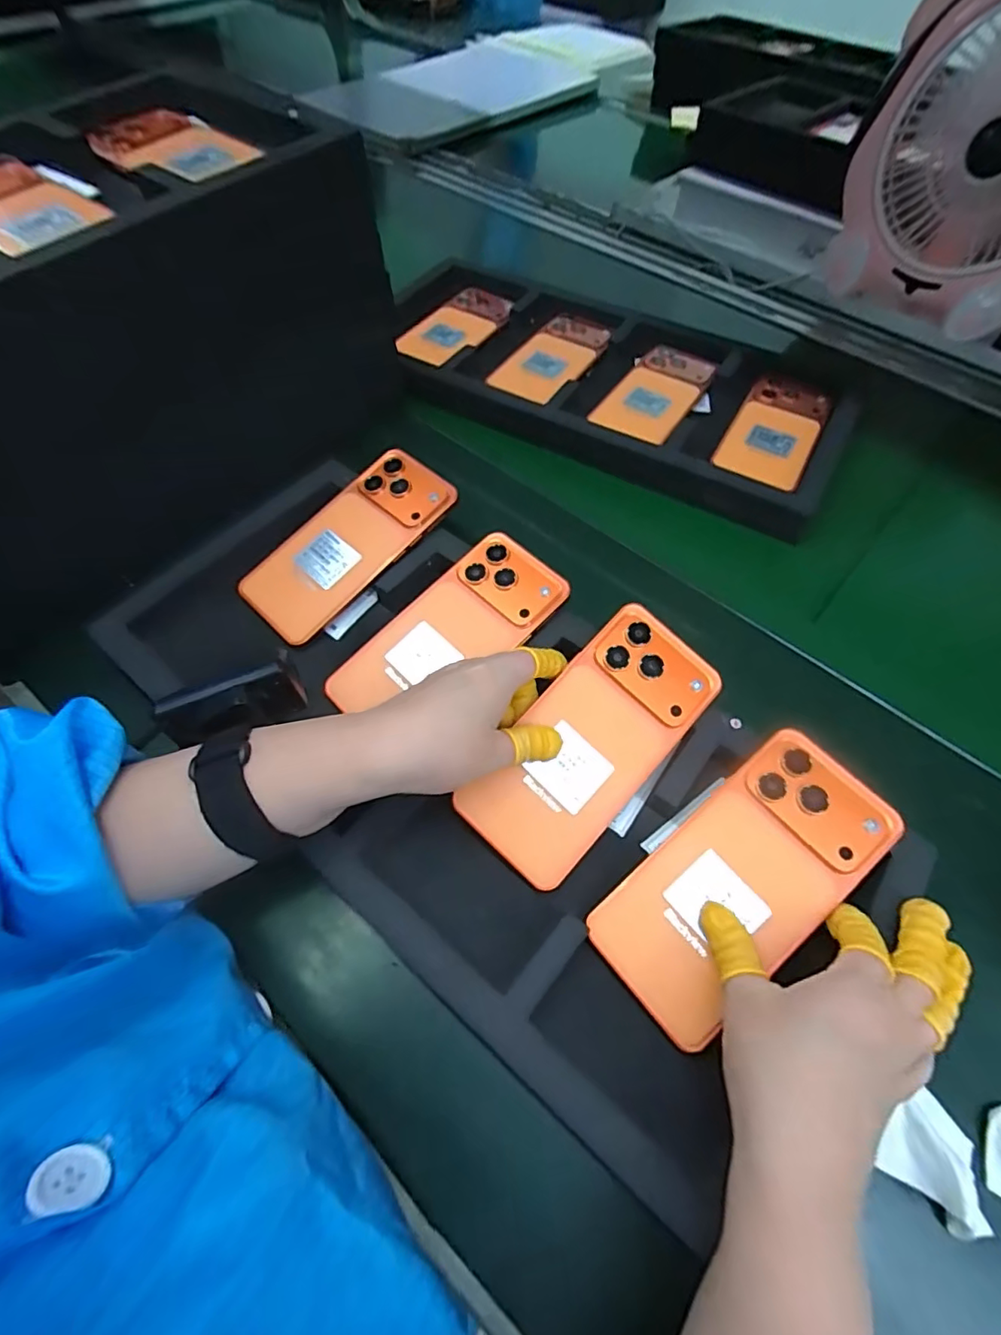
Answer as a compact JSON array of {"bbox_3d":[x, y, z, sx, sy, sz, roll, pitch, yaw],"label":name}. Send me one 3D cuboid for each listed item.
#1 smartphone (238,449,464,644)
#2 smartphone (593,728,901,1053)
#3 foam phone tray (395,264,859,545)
[{"bbox_3d":[-0.111,-0.093,0.406,0.163,0.007,0.076,-44,71,-9],"label":"smartphone"},{"bbox_3d":[0.126,0.108,0.286,0.160,0.008,0.076,-37,69,-9],"label":"smartphone"},{"bbox_3d":[0.094,-0.278,0.538,0.454,0.031,0.223,28,60,10],"label":"foam phone tray"}]

